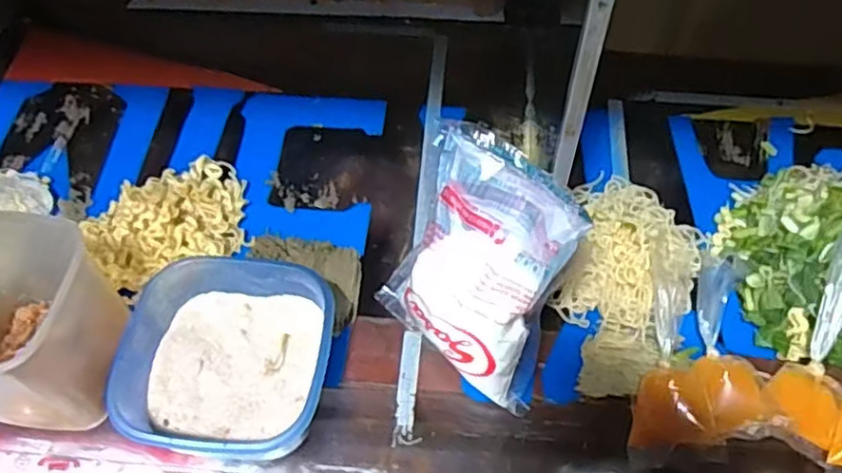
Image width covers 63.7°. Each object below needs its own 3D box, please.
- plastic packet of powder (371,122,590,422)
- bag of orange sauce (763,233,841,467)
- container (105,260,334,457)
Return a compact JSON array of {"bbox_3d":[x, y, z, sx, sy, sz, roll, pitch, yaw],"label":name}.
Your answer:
[{"bbox_3d":[0.036,0.020,0.401,0.101,0.150,0.038,29,22,19],"label":"plastic packet of powder"},{"bbox_3d":[0.251,0.064,0.423,0.042,0.019,0.138,19,81,12],"label":"bag of orange sauce"},{"bbox_3d":[-0.115,0.076,0.426,0.119,0.059,0.119,1,58,1],"label":"container"}]

